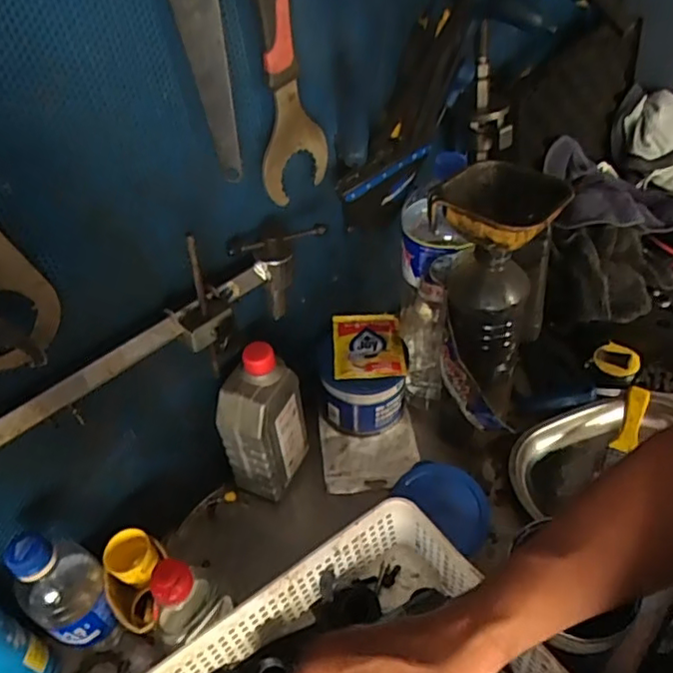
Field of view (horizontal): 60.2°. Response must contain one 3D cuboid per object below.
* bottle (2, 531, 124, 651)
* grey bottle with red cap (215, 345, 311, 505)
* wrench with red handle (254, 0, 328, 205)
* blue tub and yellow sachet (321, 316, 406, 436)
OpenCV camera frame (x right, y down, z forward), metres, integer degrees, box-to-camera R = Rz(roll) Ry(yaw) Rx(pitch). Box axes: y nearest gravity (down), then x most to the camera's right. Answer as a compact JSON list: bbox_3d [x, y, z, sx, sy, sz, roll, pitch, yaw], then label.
[{"bbox_3d":[-0.226,0.216,0.490,0.057,0.154,0.060,25,53,28],"label":"bottle"},{"bbox_3d":[-0.073,0.086,0.596,0.054,0.166,0.084,17,49,22],"label":"grey bottle with red cap"},{"bbox_3d":[-0.046,-0.225,0.456,0.018,0.246,0.073,31,55,30],"label":"wrench with red handle"},{"bbox_3d":[0.035,0.049,0.696,0.099,0.102,0.113,1,45,8],"label":"blue tub and yellow sachet"}]

